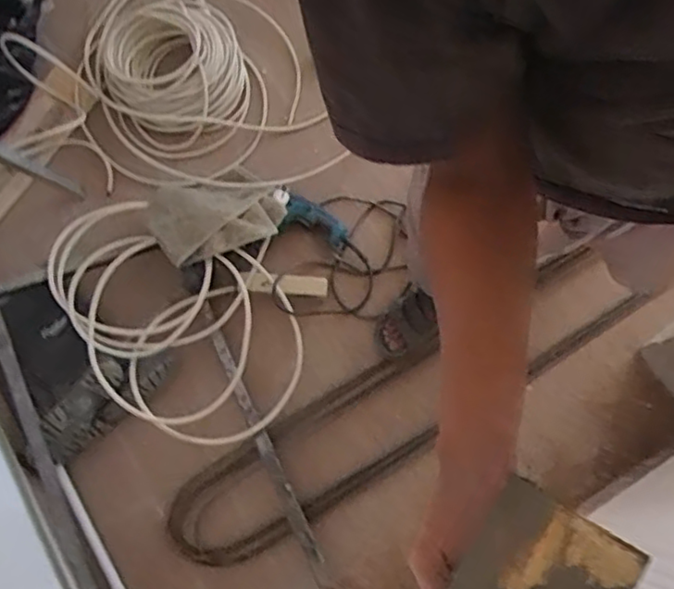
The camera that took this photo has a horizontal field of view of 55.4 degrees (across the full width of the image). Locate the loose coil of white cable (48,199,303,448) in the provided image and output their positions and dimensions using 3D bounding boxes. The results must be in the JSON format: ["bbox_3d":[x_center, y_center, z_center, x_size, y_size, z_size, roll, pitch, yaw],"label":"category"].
[{"bbox_3d":[-0.362,0.052,1.401,0.592,0.089,0.464,18,76,4],"label":"loose coil of white cable"}]

